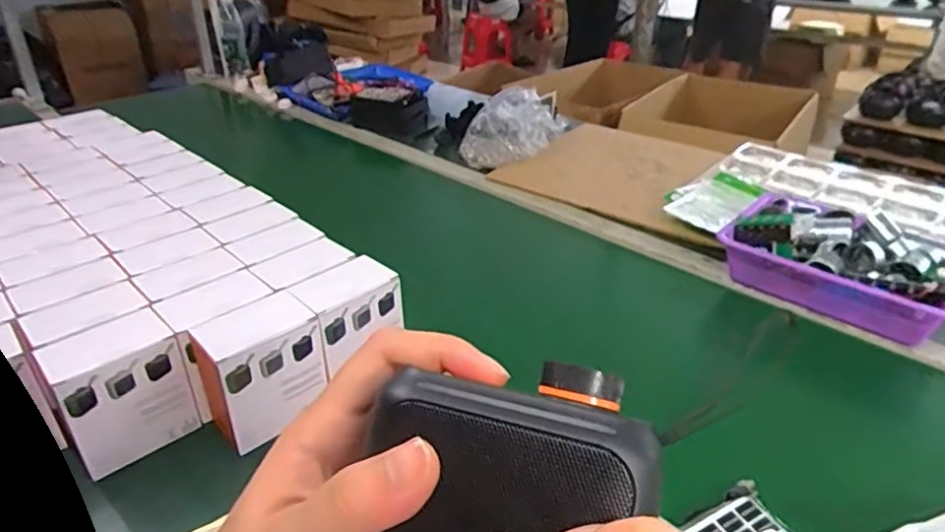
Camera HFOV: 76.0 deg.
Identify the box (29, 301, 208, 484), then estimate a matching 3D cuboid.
[{"bbox_3d":[-0.318,0.114,0.556,0.105,0.121,0.065,-25,39,-36],"label":"box"}]

